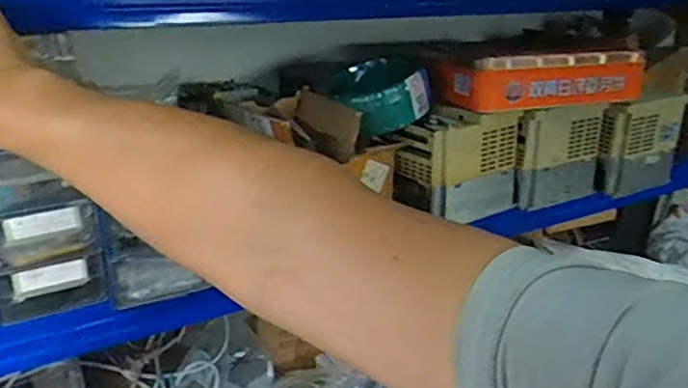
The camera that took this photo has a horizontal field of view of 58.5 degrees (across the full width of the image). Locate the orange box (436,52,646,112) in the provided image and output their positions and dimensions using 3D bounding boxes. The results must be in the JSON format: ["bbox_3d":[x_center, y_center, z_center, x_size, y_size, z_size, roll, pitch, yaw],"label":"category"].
[{"bbox_3d":[0.269,-0.158,0.832,0.280,0.070,0.094,-8,21,-22],"label":"orange box"}]

